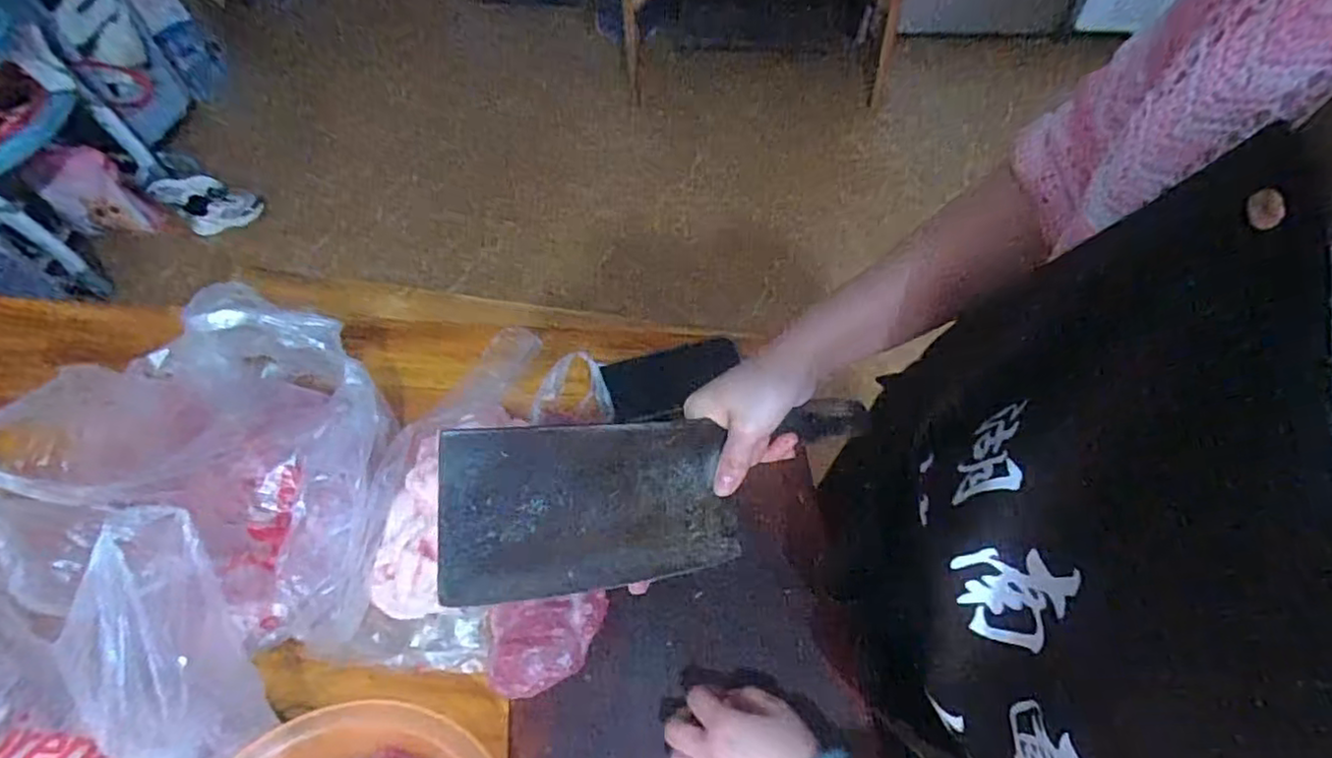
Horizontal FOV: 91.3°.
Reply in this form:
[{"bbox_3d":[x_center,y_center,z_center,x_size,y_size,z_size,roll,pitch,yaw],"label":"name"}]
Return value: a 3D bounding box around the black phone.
[{"bbox_3d":[0.009,-0.002,0.686,0.139,0.016,0.081,-12,58,-7],"label":"black phone"}]

